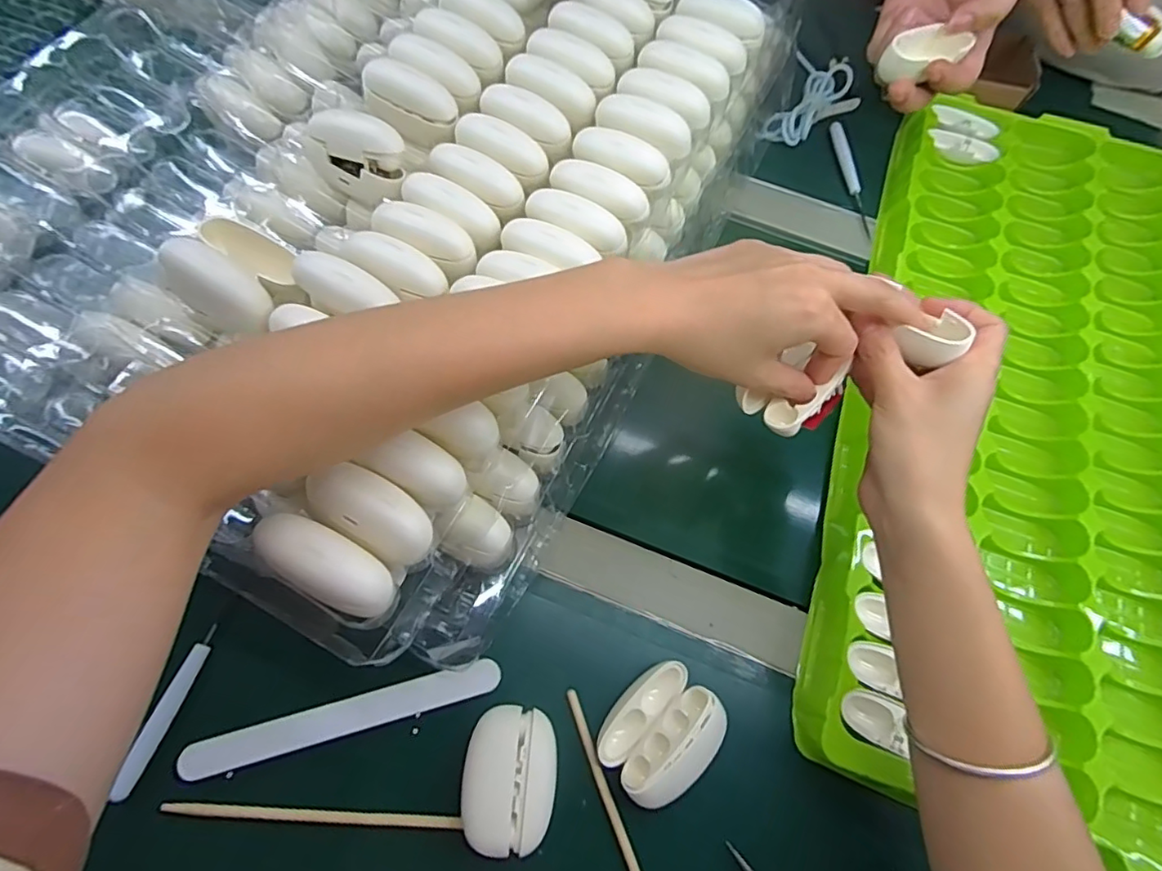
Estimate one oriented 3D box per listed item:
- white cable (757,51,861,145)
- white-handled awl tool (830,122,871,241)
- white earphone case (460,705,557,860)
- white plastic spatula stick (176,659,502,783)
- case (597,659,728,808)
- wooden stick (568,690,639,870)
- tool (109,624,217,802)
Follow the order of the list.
[{"bbox_3d":[0.213,-0.299,0.527,0.069,0.029,0.119,24,68,6],"label":"white cable"},{"bbox_3d":[0.242,-0.231,0.514,0.011,0.006,0.126,-3,69,-3],"label":"white-handled awl tool"},{"bbox_3d":[-0.038,0.186,0.313,0.048,0.026,0.066,3,68,-3],"label":"white earphone case"},{"bbox_3d":[-0.132,0.161,0.326,0.170,0.004,0.021,-13,77,-11],"label":"white plastic spatula stick"},{"bbox_3d":[0.046,0.168,0.325,0.056,0.031,0.067,44,71,13],"label":"case"},{"bbox_3d":[0.028,0.235,0.311,0.007,0.009,0.186,-19,70,-11],"label":"wooden stick"},{"bbox_3d":[-0.230,0.151,0.319,0.010,0.007,0.088,18,68,3],"label":"tool"}]

